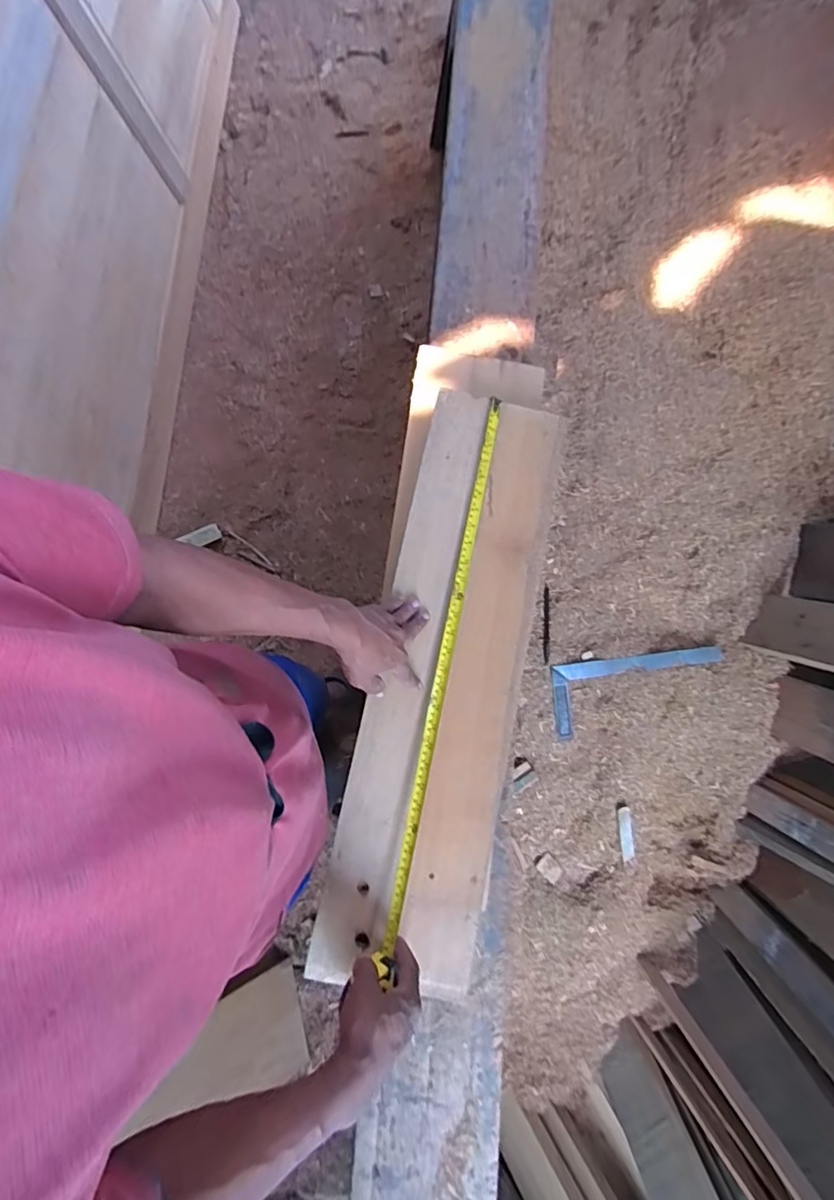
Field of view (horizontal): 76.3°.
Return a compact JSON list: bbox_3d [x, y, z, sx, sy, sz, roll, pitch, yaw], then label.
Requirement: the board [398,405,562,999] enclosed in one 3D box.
[{"bbox_3d":[0.095,0.102,0.729,0.101,0.026,0.774,12,78,1],"label":"board"}]

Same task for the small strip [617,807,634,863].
[{"bbox_3d":[0.384,0.433,0.976,0.023,0.006,0.116,-14,107,-4],"label":"small strip"}]

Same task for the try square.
[{"bbox_3d":[0.404,0.167,0.971,0.312,0.014,0.133,-8,92,0],"label":"try square"}]

